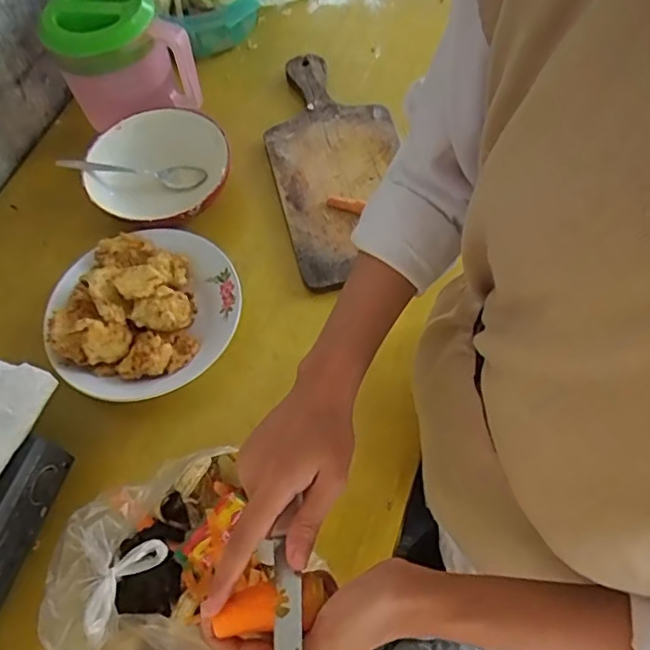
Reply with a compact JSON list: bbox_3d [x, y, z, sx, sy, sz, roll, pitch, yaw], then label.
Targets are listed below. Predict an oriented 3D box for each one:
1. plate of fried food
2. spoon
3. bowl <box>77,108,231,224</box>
[{"bbox_3d":[-0.190,-0.013,0.639,0.197,0.066,0.188,-1,62,1],"label":"plate of fried food"},{"bbox_3d":[-0.232,-0.186,0.726,0.170,0.014,0.030,2,61,-19],"label":"spoon"},{"bbox_3d":[-0.199,-0.191,0.731,0.150,0.055,0.157,-1,62,1],"label":"bowl"}]

